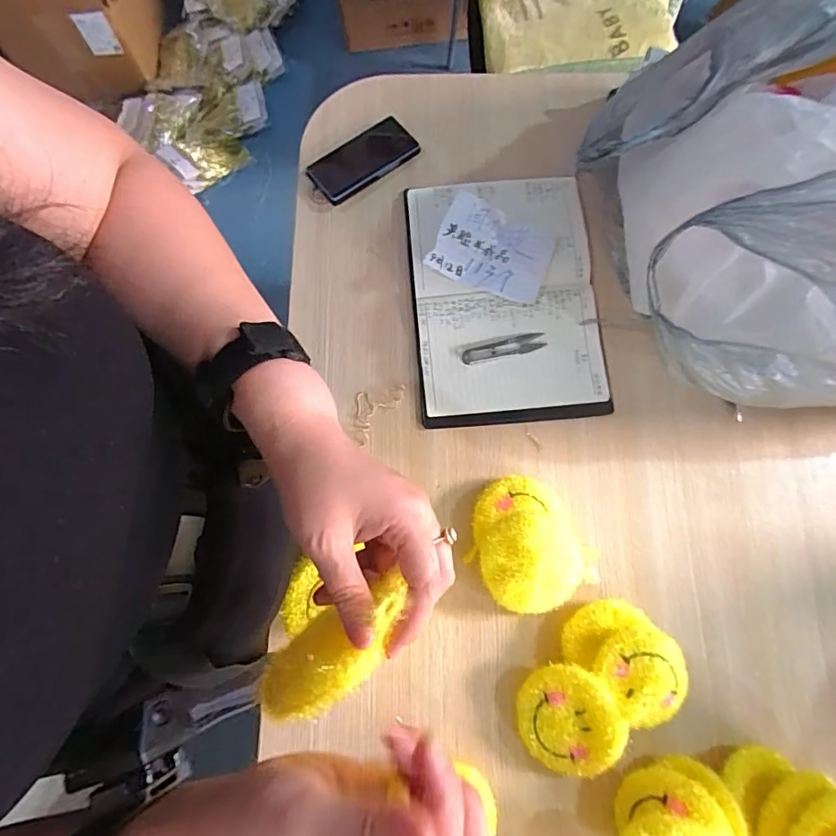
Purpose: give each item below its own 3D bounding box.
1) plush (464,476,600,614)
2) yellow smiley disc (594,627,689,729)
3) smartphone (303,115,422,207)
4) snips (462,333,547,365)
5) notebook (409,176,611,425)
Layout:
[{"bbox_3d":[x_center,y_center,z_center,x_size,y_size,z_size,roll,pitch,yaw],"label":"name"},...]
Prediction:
[{"bbox_3d":[0.138,0.150,0.601,0.142,0.090,0.151,0,77,1],"label":"plush"},{"bbox_3d":[0.255,0.288,0.560,0.092,0.030,0.103,-30,78,-6],"label":"yellow smiley disc"},{"bbox_3d":[-0.079,-0.378,0.744,0.154,0.014,0.074,-39,79,-8],"label":"smartphone"},{"bbox_3d":[0.117,-0.093,0.686,0.115,0.004,0.024,-15,77,-3],"label":"snips"},{"bbox_3d":[0.118,-0.174,0.693,0.247,0.034,0.353,-4,77,0],"label":"notebook"}]

